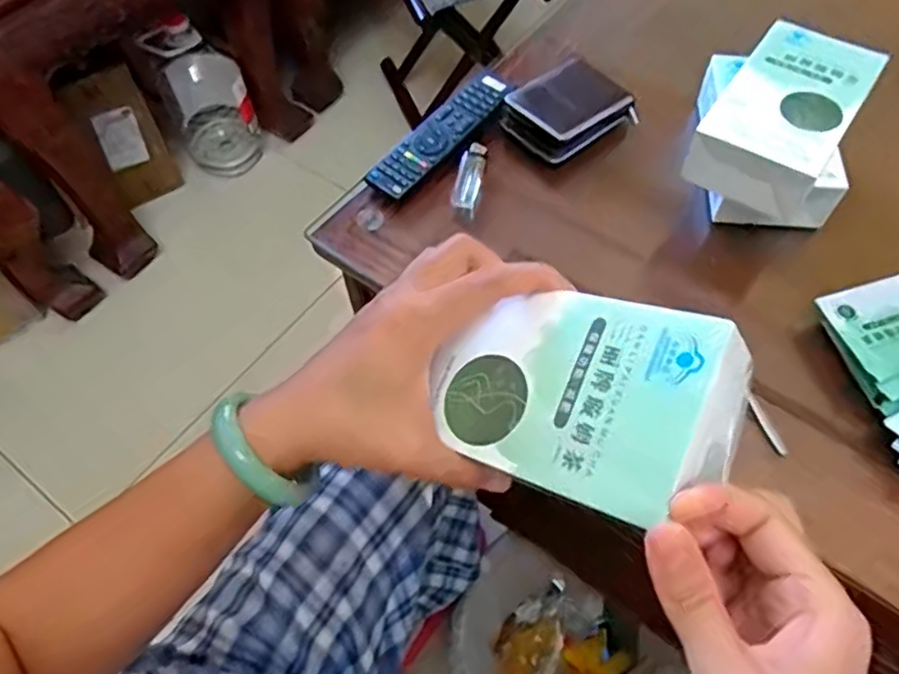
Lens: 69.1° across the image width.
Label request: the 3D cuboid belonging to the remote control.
[{"bbox_3d":[-0.006,-0.194,0.618,0.043,0.022,0.174,37,67,21],"label":"remote control"}]

